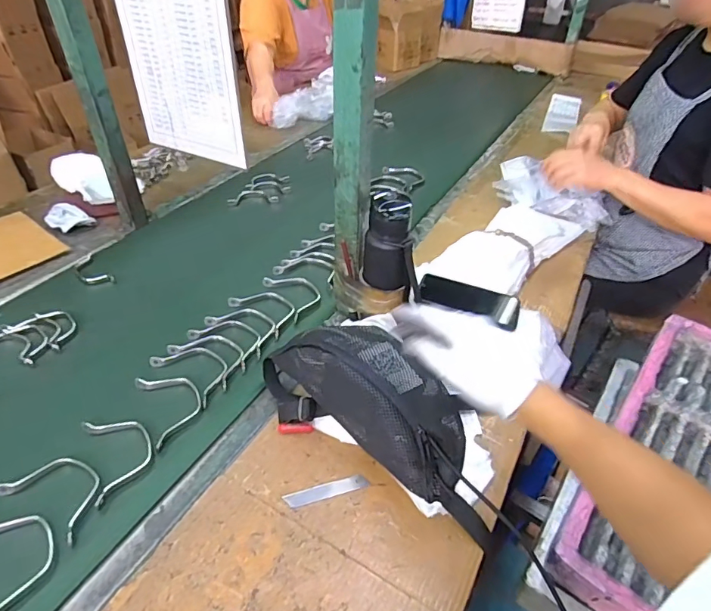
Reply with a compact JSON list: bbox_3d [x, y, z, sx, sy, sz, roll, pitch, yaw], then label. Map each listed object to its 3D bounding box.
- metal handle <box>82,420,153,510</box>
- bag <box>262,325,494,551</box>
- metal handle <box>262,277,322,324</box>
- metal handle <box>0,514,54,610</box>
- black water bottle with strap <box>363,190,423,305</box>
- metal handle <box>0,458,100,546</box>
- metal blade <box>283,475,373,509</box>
[{"bbox_3d":[-0.299,0.187,0.590,0.072,0.008,0.125,-19,46,-22],"label":"metal handle"},{"bbox_3d":[0.035,0.116,0.607,0.338,0.118,0.161,24,46,23],"label":"bag"},{"bbox_3d":[-0.109,-0.023,0.840,0.072,0.008,0.127,-24,48,-26],"label":"metal handle"},{"bbox_3d":[-0.358,0.269,0.487,0.069,0.014,0.119,-22,47,-25],"label":"metal handle"},{"bbox_3d":[0.051,-0.079,0.680,0.070,0.175,0.058,-9,20,-12],"label":"black water bottle with strap"},{"bbox_3d":[-0.352,0.219,0.547,0.124,0.010,0.069,20,45,19],"label":"metal handle"},{"bbox_3d":[-0.035,0.228,0.571,0.102,0.004,0.020,-11,44,-14],"label":"metal blade"}]

